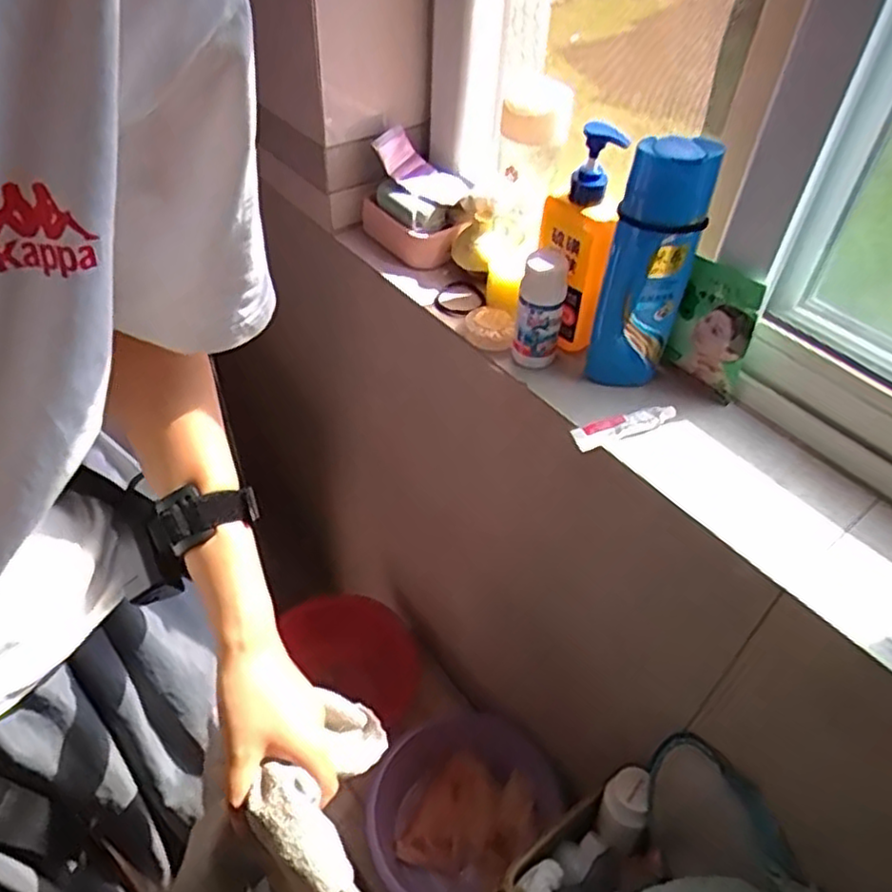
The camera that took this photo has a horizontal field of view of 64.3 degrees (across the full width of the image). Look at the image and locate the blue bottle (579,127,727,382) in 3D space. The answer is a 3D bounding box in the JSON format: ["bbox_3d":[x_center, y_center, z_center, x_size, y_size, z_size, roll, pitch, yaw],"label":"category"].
[{"bbox_3d":[0.166,-0.142,0.591,0.065,0.215,0.044,18,48,14],"label":"blue bottle"}]

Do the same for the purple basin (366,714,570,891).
[{"bbox_3d":[0.008,0.482,0.953,0.227,0.068,0.248,1,46,-1],"label":"purple basin"}]

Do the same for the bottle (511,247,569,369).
[{"bbox_3d":[0.084,-0.124,0.639,0.040,0.104,0.040,10,47,7],"label":"bottle"}]

